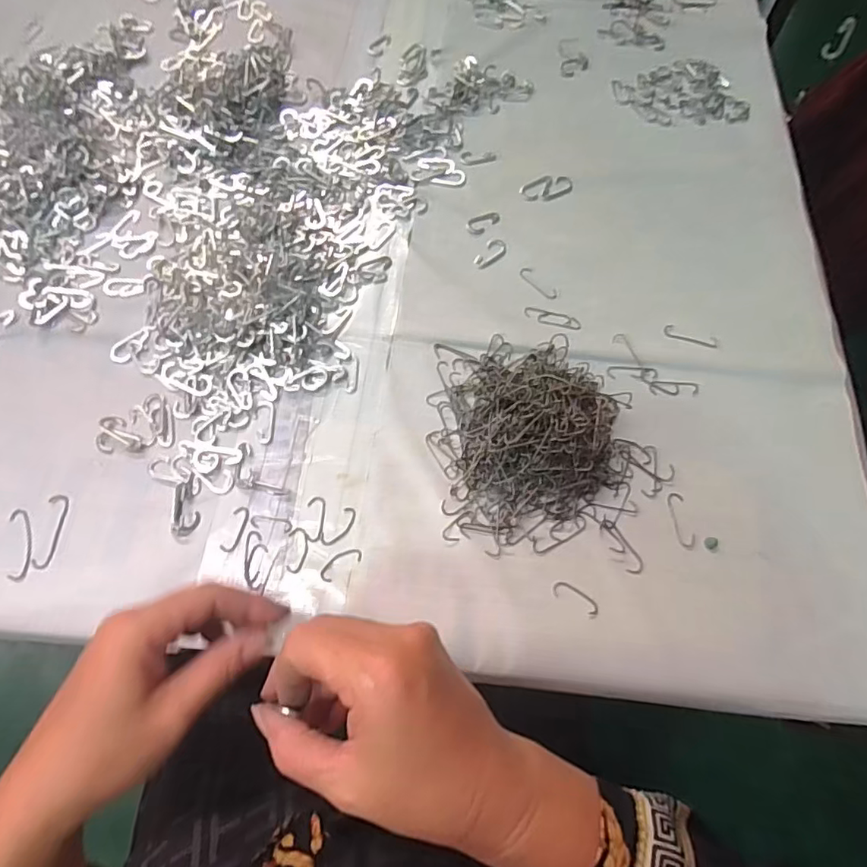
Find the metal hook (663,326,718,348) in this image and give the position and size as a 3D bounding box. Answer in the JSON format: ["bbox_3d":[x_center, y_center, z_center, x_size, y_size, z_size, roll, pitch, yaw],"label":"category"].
[{"bbox_3d":[0.222,-0.082,0.464,0.044,0.004,0.013,19,68,6],"label":"metal hook"}]

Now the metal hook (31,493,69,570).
[{"bbox_3d":[-0.275,0.070,0.389,0.013,0.004,0.053,2,68,-1],"label":"metal hook"}]

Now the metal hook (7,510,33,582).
[{"bbox_3d":[-0.292,0.078,0.383,0.015,0.004,0.051,-12,68,-7],"label":"metal hook"}]

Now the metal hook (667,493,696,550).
[{"bbox_3d":[0.188,0.066,0.409,0.013,0.004,0.043,-5,68,-4],"label":"metal hook"}]

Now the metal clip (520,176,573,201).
[{"bbox_3d":[0.112,-0.244,0.535,0.052,0.004,0.029,-12,68,-7],"label":"metal clip"}]

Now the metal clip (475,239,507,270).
[{"bbox_3d":[0.054,-0.168,0.505,0.020,0.004,0.038,32,70,11],"label":"metal clip"}]

